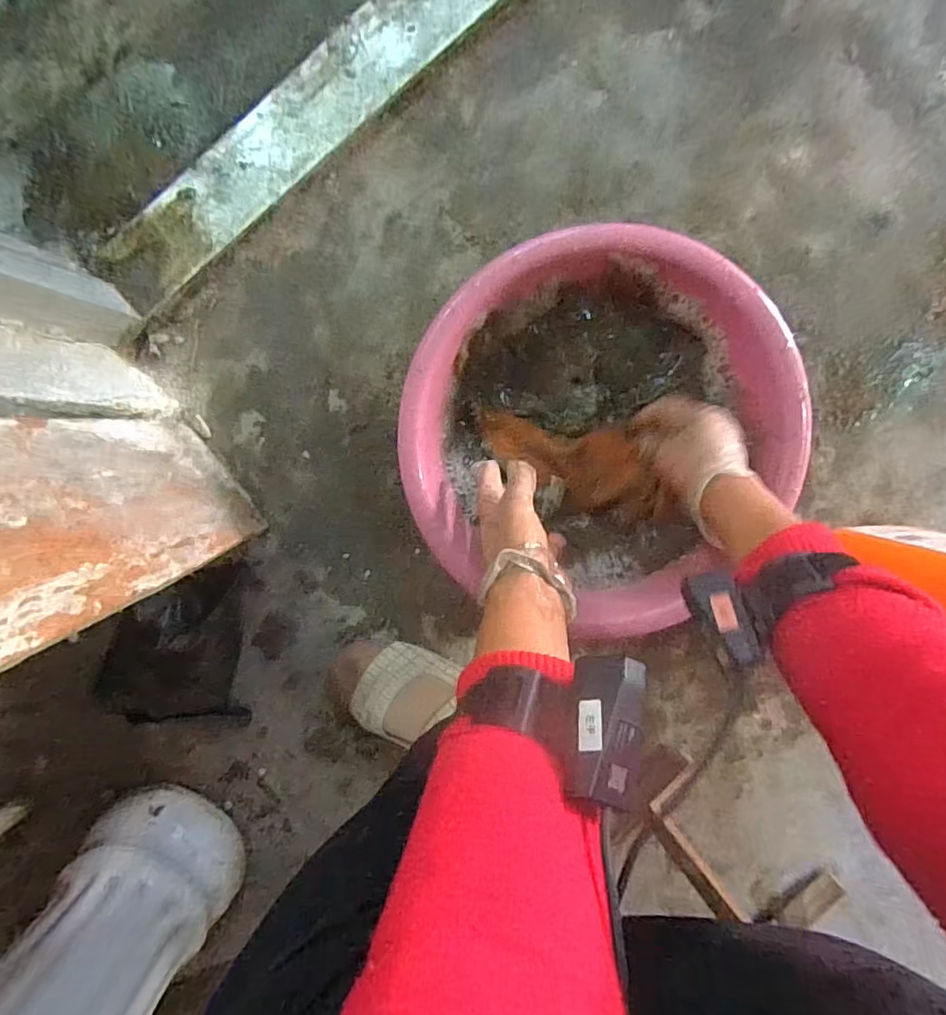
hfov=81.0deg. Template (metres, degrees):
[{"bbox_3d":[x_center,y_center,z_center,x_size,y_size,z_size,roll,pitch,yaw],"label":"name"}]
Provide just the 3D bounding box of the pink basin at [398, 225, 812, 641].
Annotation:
[{"bbox_3d":[0.109,-0.071,0.524,0.336,0.101,0.317,0,98,2],"label":"pink basin"}]

